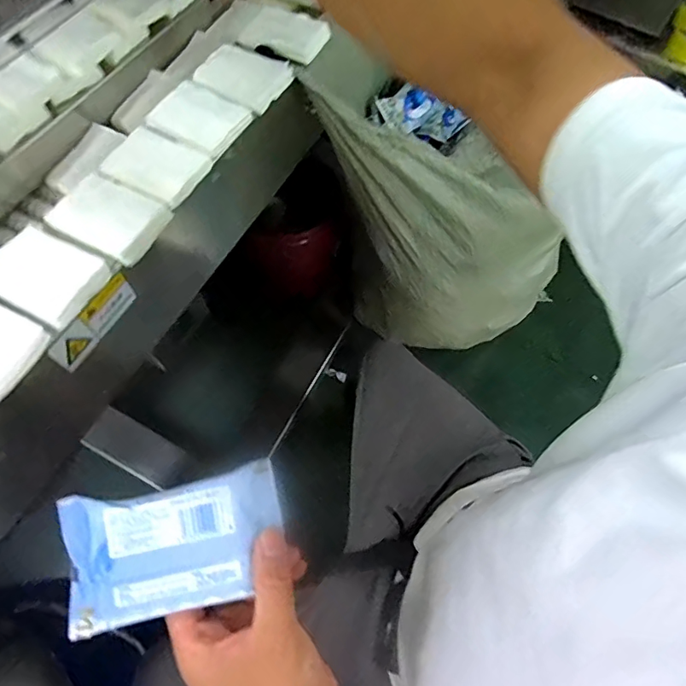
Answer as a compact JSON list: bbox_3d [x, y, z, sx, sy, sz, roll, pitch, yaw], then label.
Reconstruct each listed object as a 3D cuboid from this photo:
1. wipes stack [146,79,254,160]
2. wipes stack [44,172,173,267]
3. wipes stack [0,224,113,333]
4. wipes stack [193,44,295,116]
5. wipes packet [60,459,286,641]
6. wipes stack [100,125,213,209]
[{"bbox_3d":[-0.167,-0.259,0.558,0.105,0.012,0.081,28,66,11],"label":"wipes stack"},{"bbox_3d":[-0.242,-0.131,0.500,0.113,0.014,0.075,27,65,10],"label":"wipes stack"},{"bbox_3d":[-0.290,-0.067,0.465,0.107,0.015,0.076,28,66,11],"label":"wipes stack"},{"bbox_3d":[-0.121,-0.323,0.585,0.102,0.015,0.083,28,66,11],"label":"wipes stack"},{"bbox_3d":[-0.111,0.132,0.318,0.136,0.028,0.080,-10,65,-8],"label":"wipes packet"},{"bbox_3d":[-0.205,-0.194,0.527,0.105,0.011,0.075,29,66,11],"label":"wipes stack"}]

